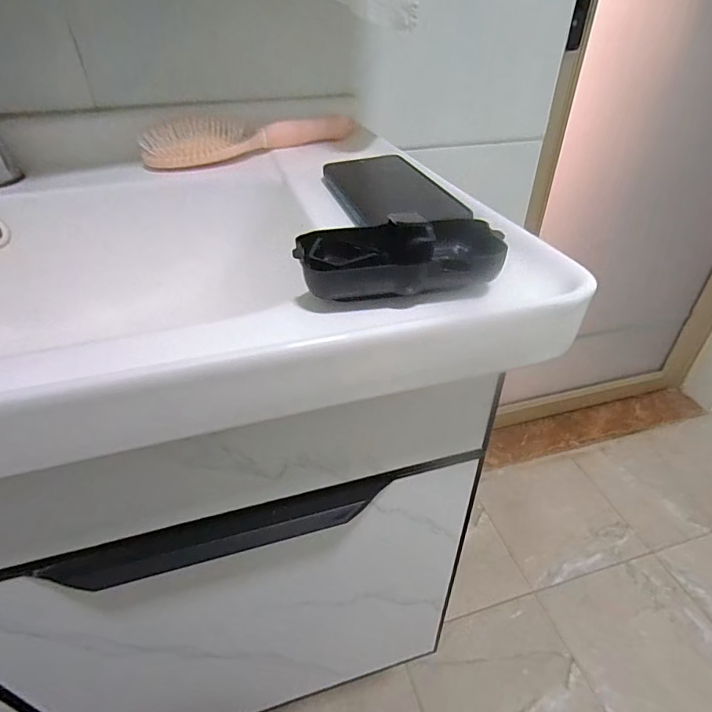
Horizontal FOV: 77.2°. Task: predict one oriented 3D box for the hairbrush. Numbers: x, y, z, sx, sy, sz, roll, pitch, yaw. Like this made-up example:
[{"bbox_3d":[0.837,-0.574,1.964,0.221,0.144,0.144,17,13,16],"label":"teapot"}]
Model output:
[{"bbox_3d":[-0.114,-0.248,0.500,0.240,0.043,0.033,-18,41,-22],"label":"hairbrush"}]

